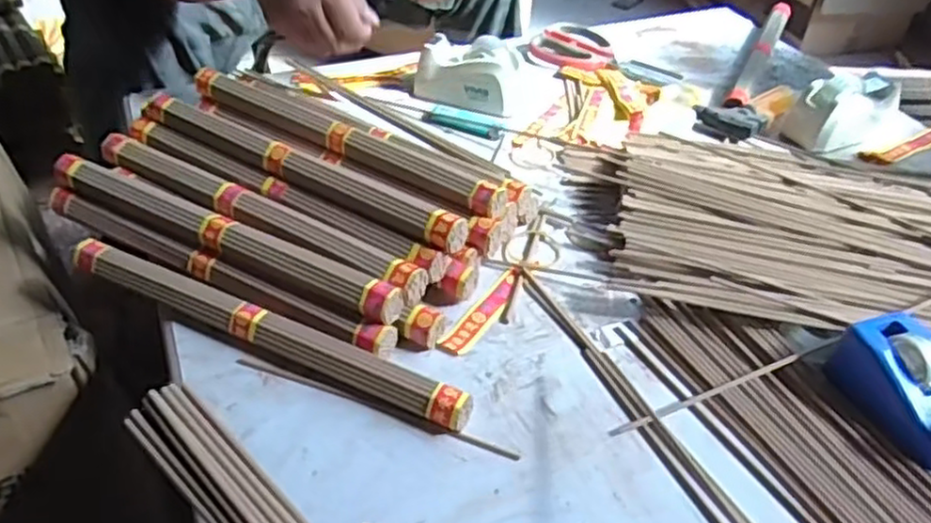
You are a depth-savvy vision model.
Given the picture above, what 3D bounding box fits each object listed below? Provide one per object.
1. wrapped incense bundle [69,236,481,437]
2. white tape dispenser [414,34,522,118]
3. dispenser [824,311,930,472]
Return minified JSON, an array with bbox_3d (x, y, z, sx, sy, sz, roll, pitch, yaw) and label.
[{"bbox_3d":[-0.140,0.045,0.497,0.312,0.026,0.027,20,44,16],"label":"wrapped incense bundle"},{"bbox_3d":[0.003,-0.197,0.760,0.110,0.056,0.051,16,43,12],"label":"white tape dispenser"},{"bbox_3d":[0.289,0.084,0.462,0.055,0.049,0.100,-9,44,-15],"label":"dispenser"}]

